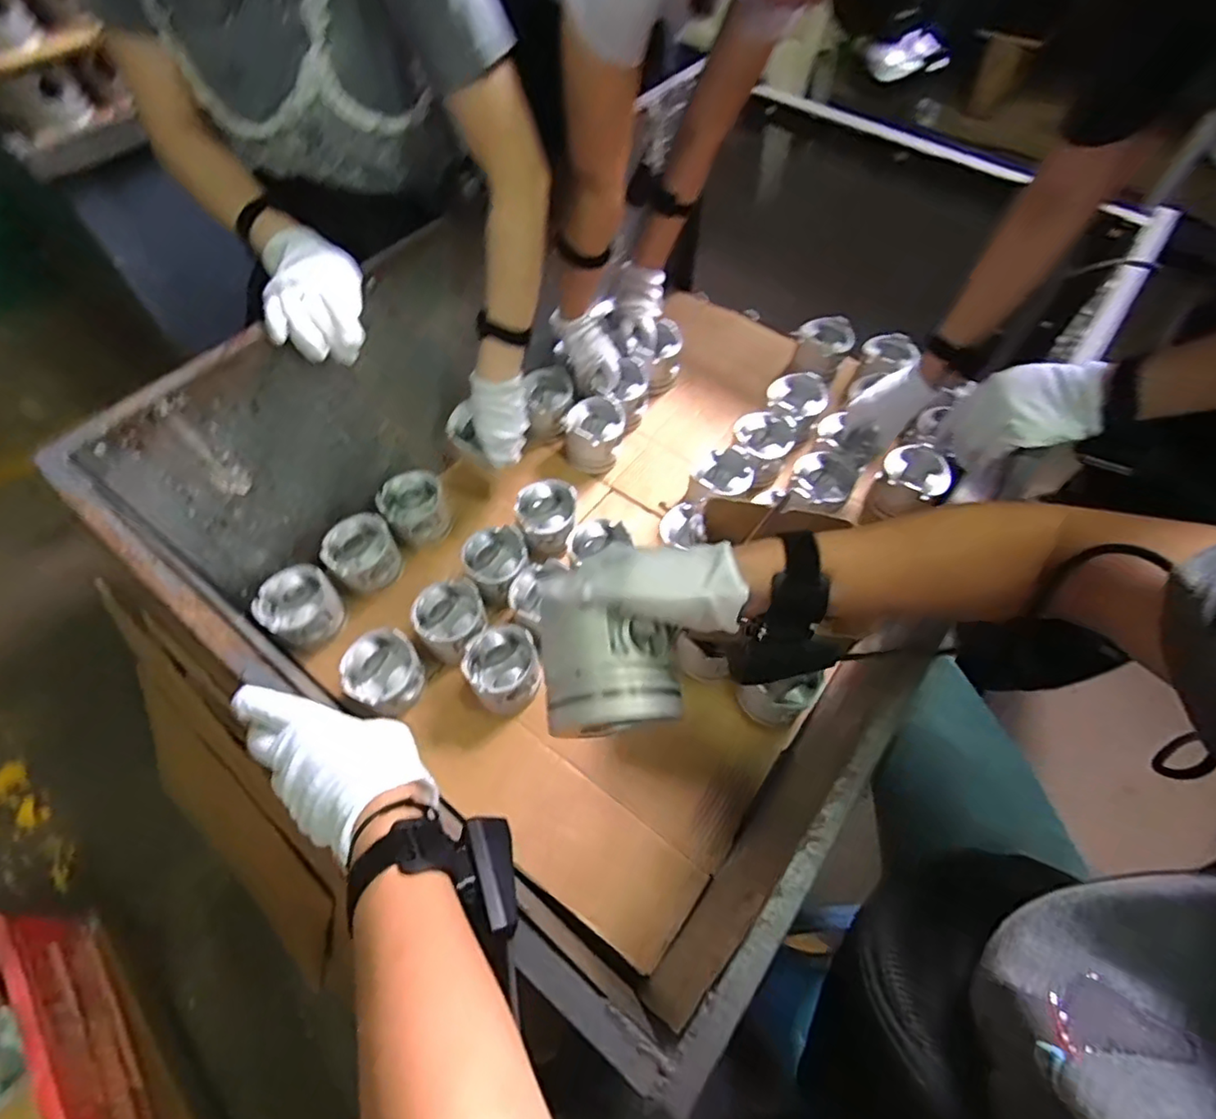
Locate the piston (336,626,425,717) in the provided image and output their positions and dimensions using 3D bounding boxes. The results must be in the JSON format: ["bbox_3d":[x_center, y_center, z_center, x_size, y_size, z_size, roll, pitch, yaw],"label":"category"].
[{"bbox_3d":[-0.292,0.155,0.809,0.090,0.097,0.086,0,59,0],"label":"piston"}]

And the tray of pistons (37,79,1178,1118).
[{"bbox_3d":[0.052,-0.148,0.830,0.751,0.388,1.001,33,65,18],"label":"tray of pistons"}]

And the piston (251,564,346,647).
[{"bbox_3d":[-0.423,0.064,0.842,0.095,0.065,0.089,-37,66,-20],"label":"piston"}]

